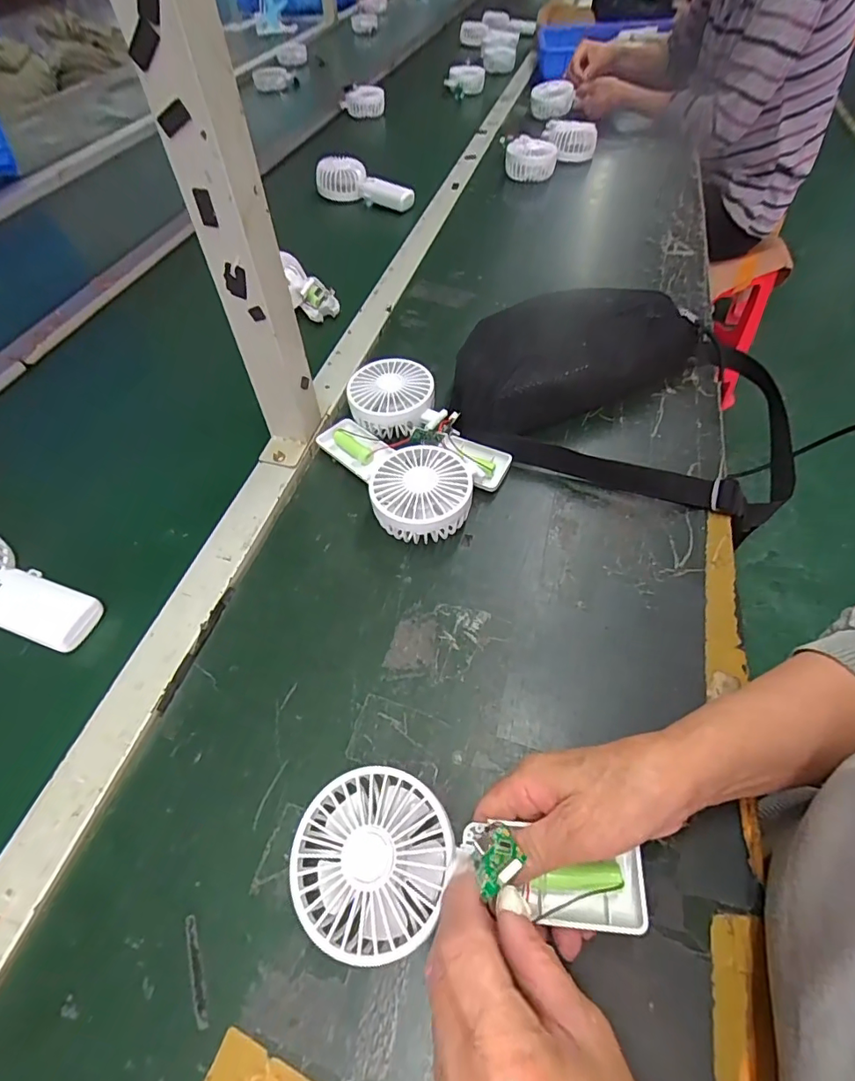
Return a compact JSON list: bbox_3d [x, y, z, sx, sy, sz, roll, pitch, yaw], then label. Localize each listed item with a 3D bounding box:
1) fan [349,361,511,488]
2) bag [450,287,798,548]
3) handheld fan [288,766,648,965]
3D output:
[{"bbox_3d":[-0.003,-0.115,0.489,0.085,0.042,0.186,-35,61,-20],"label":"fan"},{"bbox_3d":[0.204,-0.150,0.506,0.341,0.113,0.242,16,58,13],"label":"bag"},{"bbox_3d":[0.020,0.172,0.257,0.184,0.036,0.082,7,55,5],"label":"handheld fan"}]

